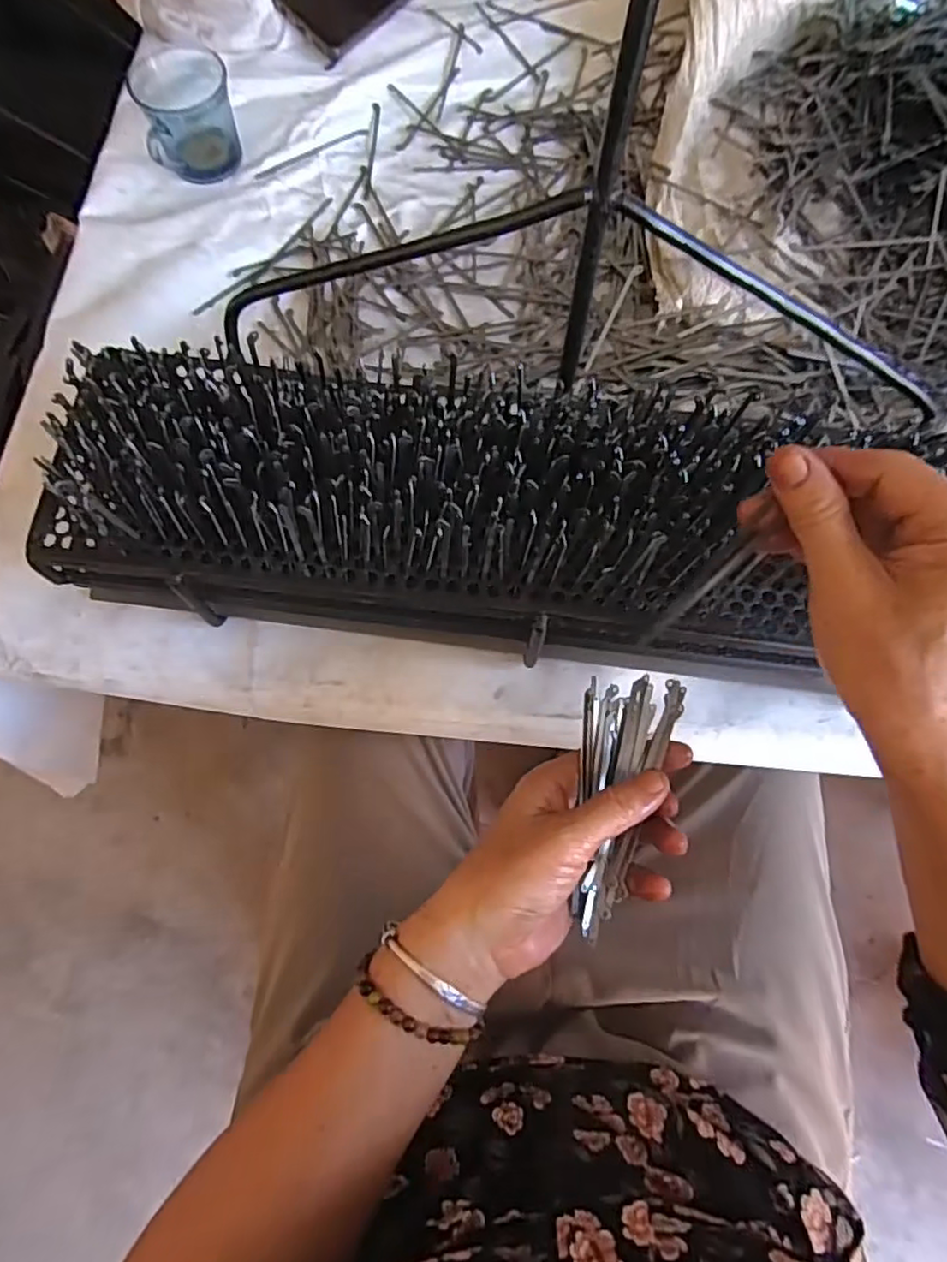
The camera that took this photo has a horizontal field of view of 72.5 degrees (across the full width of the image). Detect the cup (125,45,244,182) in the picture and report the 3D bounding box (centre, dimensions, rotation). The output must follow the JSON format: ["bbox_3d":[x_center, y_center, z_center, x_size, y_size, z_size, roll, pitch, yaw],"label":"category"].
[{"bbox_3d":[-0.241,-0.435,0.549,0.074,0.065,0.084,-16,72,-6],"label":"cup"}]

